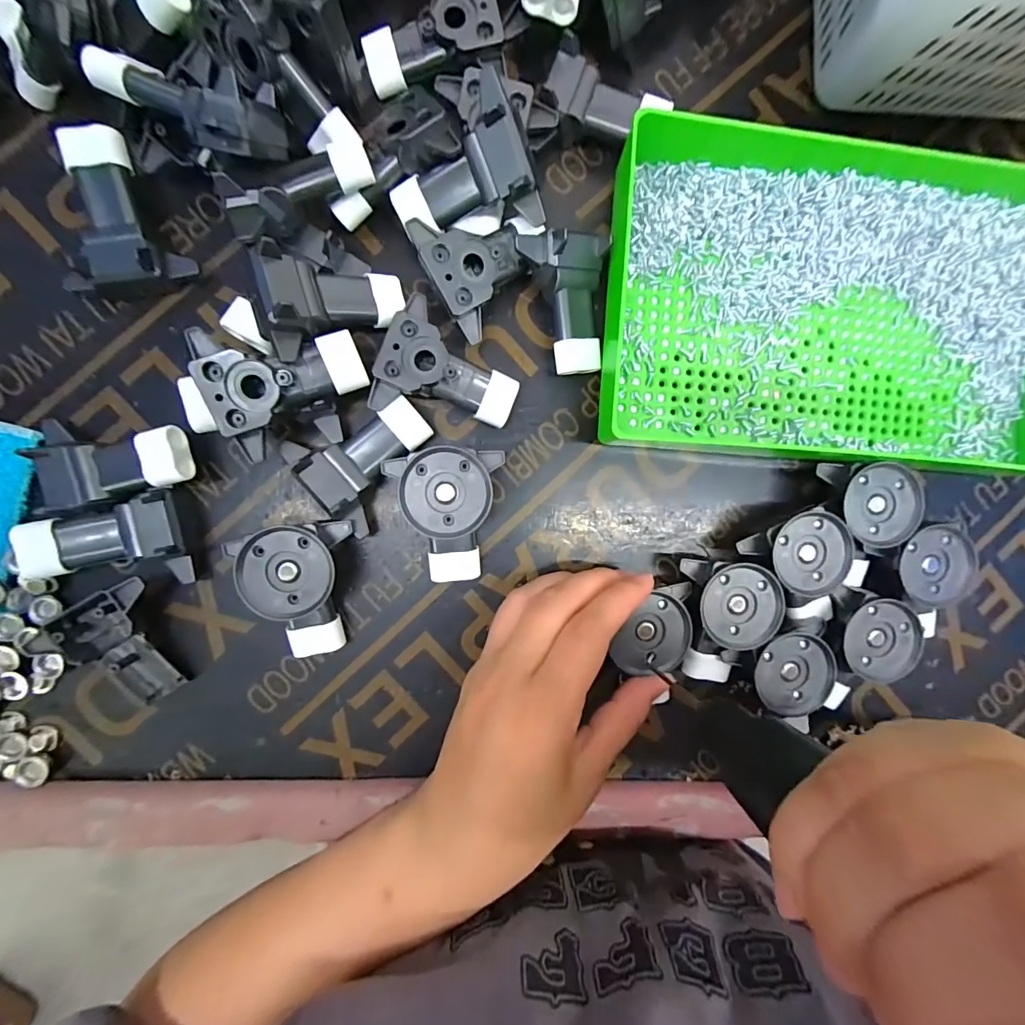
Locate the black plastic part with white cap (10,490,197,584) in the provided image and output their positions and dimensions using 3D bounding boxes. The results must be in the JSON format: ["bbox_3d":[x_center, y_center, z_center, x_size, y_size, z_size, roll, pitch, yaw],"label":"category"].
[{"bbox_3d":[-0.186,0.017,0.202,0.061,0.023,0.041,-10,93,-4],"label":"black plastic part with white cap"}]

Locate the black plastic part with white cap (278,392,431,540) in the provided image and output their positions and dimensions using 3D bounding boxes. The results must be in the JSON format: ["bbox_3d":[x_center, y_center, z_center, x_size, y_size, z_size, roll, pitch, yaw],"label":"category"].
[{"bbox_3d":[-0.071,-0.029,0.214,0.062,0.027,0.053,-43,95,-2],"label":"black plastic part with white cap"}]

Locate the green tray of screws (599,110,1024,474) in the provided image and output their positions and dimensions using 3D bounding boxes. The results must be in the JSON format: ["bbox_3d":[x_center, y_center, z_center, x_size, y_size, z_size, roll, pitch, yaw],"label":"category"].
[{"bbox_3d":[0.169,-0.108,0.228,0.239,0.035,0.155,3,92,-5],"label":"green tray of screws"}]

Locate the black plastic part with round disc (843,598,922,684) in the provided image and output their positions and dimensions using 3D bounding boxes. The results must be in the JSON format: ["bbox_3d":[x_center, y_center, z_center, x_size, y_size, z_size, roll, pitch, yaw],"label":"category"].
[{"bbox_3d":[0.191,0.066,0.239,0.040,0.027,0.042,20,91,-5],"label":"black plastic part with round disc"}]

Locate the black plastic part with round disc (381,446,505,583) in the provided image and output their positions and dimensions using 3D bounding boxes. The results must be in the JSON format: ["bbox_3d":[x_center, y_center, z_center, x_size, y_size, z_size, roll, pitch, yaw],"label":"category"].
[{"bbox_3d":[-0.035,0.002,0.218,0.052,0.029,0.065,2,92,-5],"label":"black plastic part with round disc"}]

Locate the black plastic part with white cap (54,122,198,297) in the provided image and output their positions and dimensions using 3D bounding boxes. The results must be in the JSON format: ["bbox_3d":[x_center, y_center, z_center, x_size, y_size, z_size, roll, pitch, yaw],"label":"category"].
[{"bbox_3d":[-0.186,-0.137,0.204,0.057,0.023,0.065,-15,94,-4],"label":"black plastic part with white cap"}]

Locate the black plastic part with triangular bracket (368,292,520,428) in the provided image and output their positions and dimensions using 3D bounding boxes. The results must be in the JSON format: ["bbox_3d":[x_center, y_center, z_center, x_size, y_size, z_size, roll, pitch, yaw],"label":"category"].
[{"bbox_3d":[-0.030,-0.068,0.217,0.064,0.027,0.054,19,91,-5],"label":"black plastic part with triangular bracket"}]

